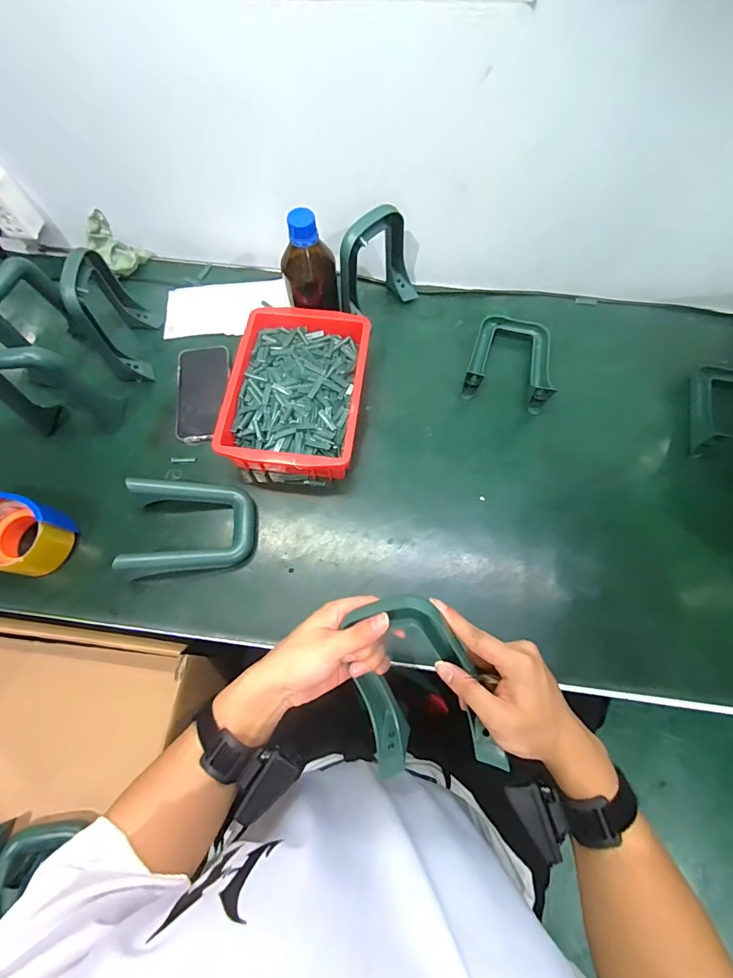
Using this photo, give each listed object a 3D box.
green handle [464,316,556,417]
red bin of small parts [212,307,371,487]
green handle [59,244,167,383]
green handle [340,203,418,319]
[{"bbox_3d":[0.227,-0.204,0.638,0.122,0.036,0.161,16,72,7],"label":"green handle"},{"bbox_3d":[-0.095,-0.143,0.602,0.182,0.068,0.262,5,69,5],"label":"red bin of small parts"},{"bbox_3d":[-0.373,-0.256,0.608,0.056,0.154,0.130,-2,69,3],"label":"green handle"},{"bbox_3d":[0.014,-0.340,0.629,0.132,0.152,0.045,-29,70,-8],"label":"green handle"}]

